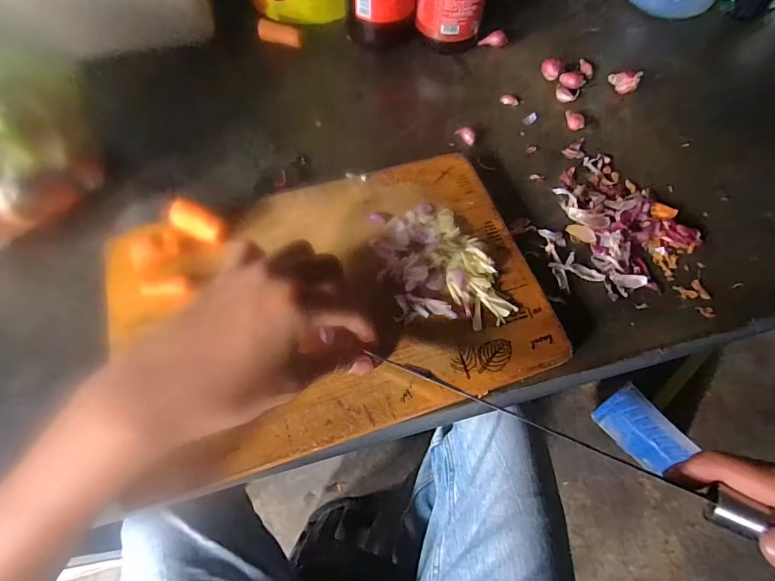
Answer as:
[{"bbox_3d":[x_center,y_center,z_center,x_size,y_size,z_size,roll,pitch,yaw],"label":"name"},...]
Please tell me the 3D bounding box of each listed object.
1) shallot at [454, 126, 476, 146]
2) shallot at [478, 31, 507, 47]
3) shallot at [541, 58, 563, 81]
[{"bbox_3d":[0.075,-0.145,0.389,0.015,0.007,0.024,-29,68,-15],"label":"shallot"},{"bbox_3d":[0.116,-0.276,0.452,0.030,0.010,0.015,7,64,2],"label":"shallot"},{"bbox_3d":[0.166,-0.225,0.422,0.020,0.016,0.014,26,66,11],"label":"shallot"}]

